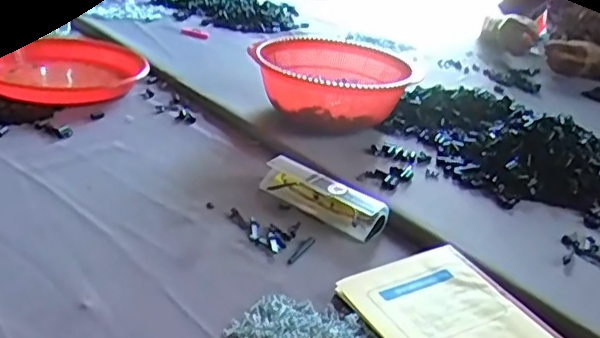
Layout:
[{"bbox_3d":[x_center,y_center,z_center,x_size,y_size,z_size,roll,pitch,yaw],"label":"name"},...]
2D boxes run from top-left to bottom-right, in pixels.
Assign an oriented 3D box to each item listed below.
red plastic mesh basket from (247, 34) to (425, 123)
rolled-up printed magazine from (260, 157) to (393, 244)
[{"bbox_3d":[0.041,-0.125,0.914,0.215,0.094,0.200,14,27,17],"label":"red plastic mesh basket"},{"bbox_3d":[0.024,0.029,0.696,0.151,0.030,0.039,24,32,33],"label":"rolled-up printed magazine"}]

